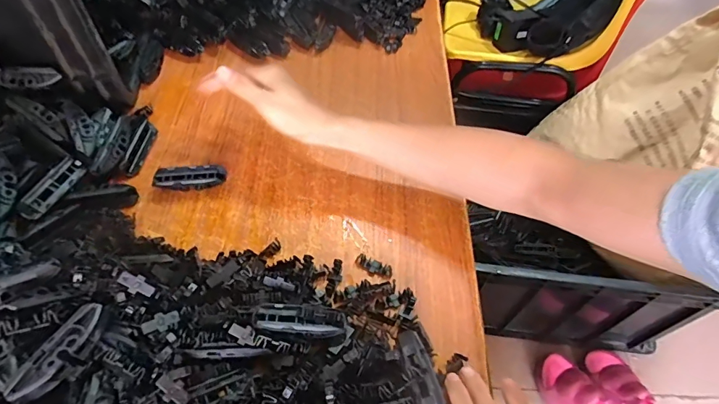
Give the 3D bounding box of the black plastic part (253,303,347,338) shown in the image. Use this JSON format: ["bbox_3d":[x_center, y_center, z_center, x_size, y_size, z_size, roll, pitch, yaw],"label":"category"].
[{"bbox_3d":[-0.046,0.092,0.334,0.070,0.009,0.024,6,55,2],"label":"black plastic part"}]

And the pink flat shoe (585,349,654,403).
[{"bbox_3d":[0.535,0.398,0.846,0.078,0.066,0.216,-11,55,-9],"label":"pink flat shoe"}]

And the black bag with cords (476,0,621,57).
[{"bbox_3d":[0.392,-0.411,0.911,0.260,0.106,0.197,21,56,13],"label":"black bag with cords"}]

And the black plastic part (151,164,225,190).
[{"bbox_3d":[-0.173,-0.023,0.439,0.069,0.018,0.025,-3,56,-5],"label":"black plastic part"}]

